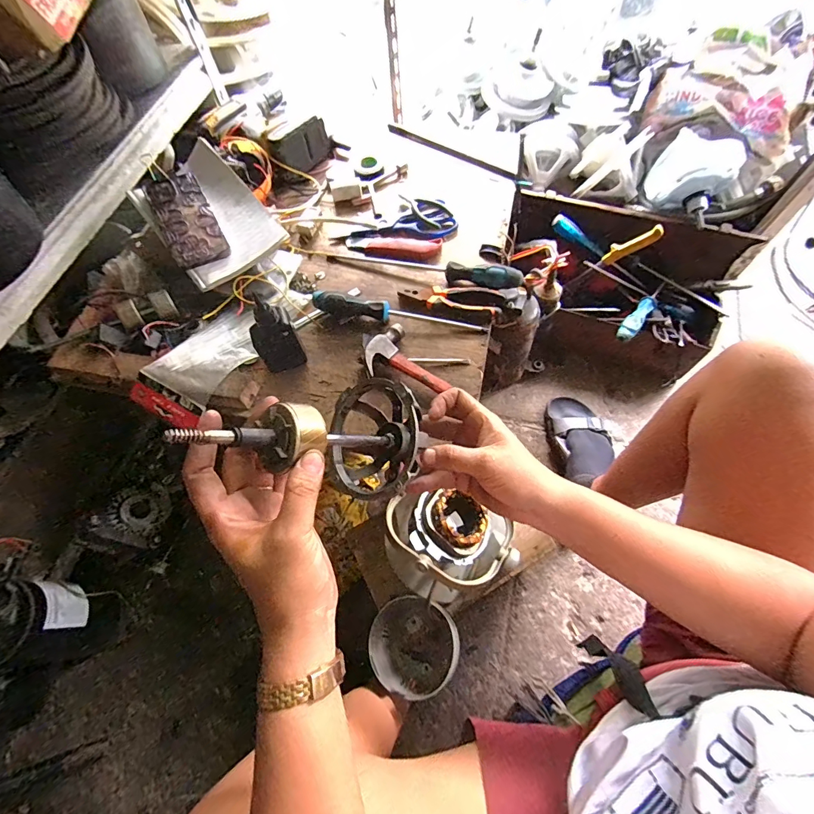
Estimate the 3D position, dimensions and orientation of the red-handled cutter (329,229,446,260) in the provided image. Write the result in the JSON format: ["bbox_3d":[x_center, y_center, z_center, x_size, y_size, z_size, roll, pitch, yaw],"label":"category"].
[{"bbox_3d":[-0.036,-0.264,0.664,0.178,0.016,0.042,12,67,8],"label":"red-handled cutter"}]

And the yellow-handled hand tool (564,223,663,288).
[{"bbox_3d":[0.392,-0.287,0.803,0.034,0.205,0.022,28,66,-22],"label":"yellow-handled hand tool"}]

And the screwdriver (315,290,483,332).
[{"bbox_3d":[-0.012,-0.141,0.596,0.252,0.042,0.028,6,66,6],"label":"screwdriver"}]

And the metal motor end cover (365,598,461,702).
[{"bbox_3d":[0.008,0.316,0.543,0.116,0.071,0.117,4,66,4],"label":"metal motor end cover"}]

